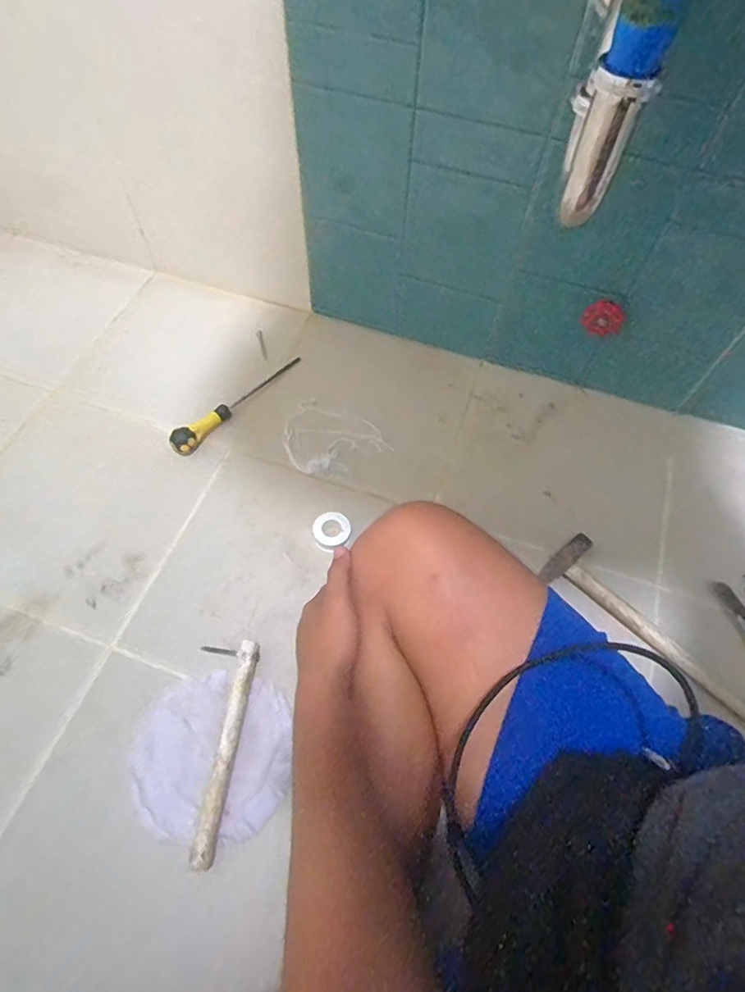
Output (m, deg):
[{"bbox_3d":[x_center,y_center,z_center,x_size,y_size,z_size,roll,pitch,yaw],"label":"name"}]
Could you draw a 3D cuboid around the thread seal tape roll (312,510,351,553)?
[{"bbox_3d":[-0.052,0.044,0.686,0.047,0.013,0.054,-17,62,-8],"label":"thread seal tape roll"}]

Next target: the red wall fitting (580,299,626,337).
[{"bbox_3d":[0.312,-0.243,0.723,0.050,0.064,0.022,-17,52,38],"label":"red wall fitting"}]

